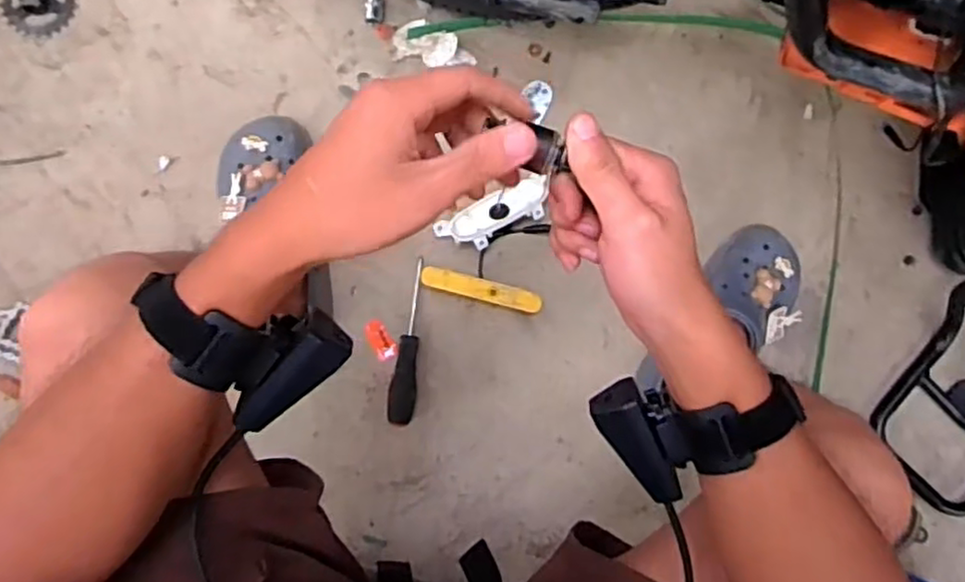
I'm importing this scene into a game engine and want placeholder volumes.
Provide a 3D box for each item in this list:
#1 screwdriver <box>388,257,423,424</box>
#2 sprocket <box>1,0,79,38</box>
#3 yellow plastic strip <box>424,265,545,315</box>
[{"bbox_3d":[-0.088,0.061,0.823,0.032,0.026,0.196,7,88,-6],"label":"screwdriver"},{"bbox_3d":[-0.536,-0.351,0.823,0.087,0.009,0.085,0,88,-6],"label":"sprocket"},{"bbox_3d":[0.000,-0.001,0.837,0.147,0.013,0.028,13,87,-5],"label":"yellow plastic strip"}]

